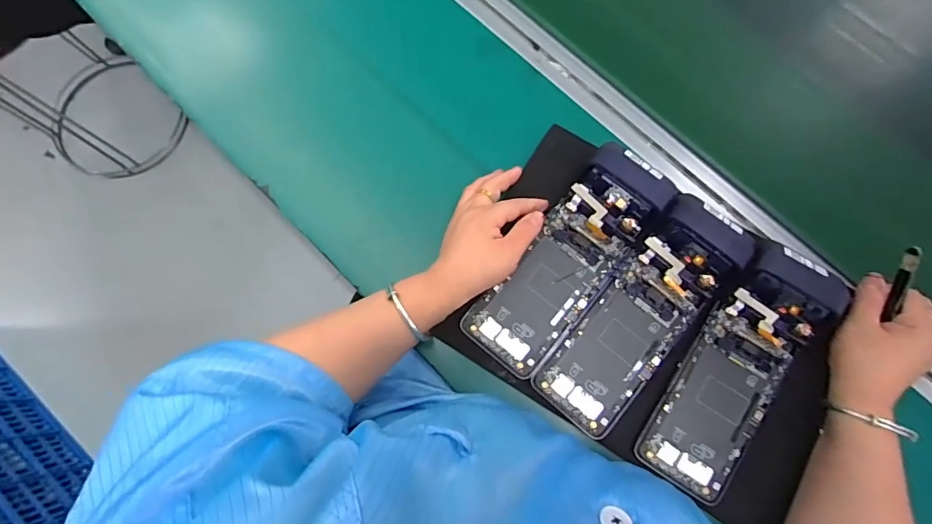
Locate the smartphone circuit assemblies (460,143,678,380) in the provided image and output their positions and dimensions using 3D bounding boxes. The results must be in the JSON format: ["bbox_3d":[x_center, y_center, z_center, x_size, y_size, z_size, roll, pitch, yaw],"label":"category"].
[{"bbox_3d":[0.094,-0.001,0.435,0.084,0.029,0.222,38,91,8],"label":"smartphone circuit assemblies"}]

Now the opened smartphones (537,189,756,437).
[{"bbox_3d":[0.158,0.045,0.417,0.079,0.044,0.225,39,80,8],"label":"opened smartphones"}]

